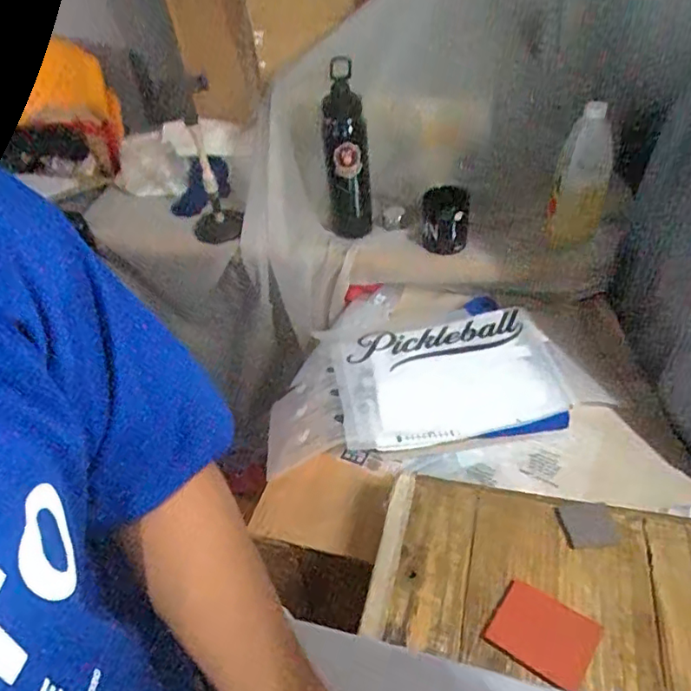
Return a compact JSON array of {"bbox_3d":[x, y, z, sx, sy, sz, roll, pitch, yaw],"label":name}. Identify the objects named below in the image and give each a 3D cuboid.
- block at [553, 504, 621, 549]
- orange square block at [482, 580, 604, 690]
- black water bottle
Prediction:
[{"bbox_3d":[0.277,0.202,0.637,0.063,0.007,0.061,-5,42,1],"label":"block"},{"bbox_3d":[0.195,0.286,0.557,0.091,0.004,0.077,24,50,29],"label":"orange square block"},{"bbox_3d":[0.003,-0.336,0.990,0.076,0.275,0.092,-3,39,4],"label":"black water bottle"}]

